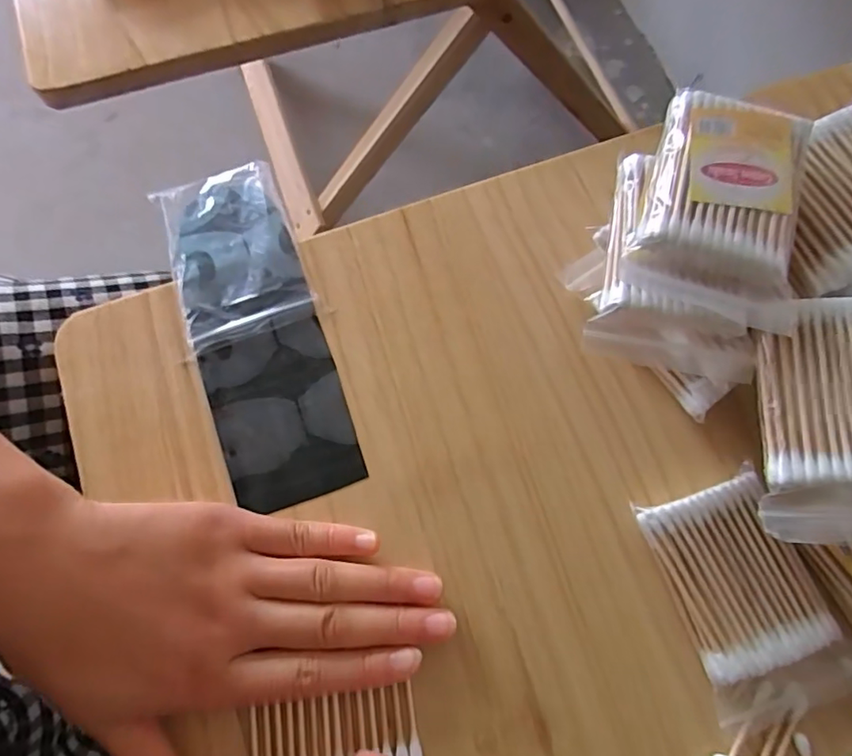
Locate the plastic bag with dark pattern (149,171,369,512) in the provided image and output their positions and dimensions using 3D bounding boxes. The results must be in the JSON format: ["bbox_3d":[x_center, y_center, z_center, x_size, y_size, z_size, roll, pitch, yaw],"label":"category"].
[{"bbox_3d":[-0.085,-0.027,0.279,0.061,0.006,0.178,-18,74,-3],"label":"plastic bag with dark pattern"}]

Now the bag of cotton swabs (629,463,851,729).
[{"bbox_3d":[0.135,0.089,0.233,0.060,0.012,0.089,-18,74,-3],"label":"bag of cotton swabs"}]

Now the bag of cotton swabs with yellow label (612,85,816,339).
[{"bbox_3d":[0.117,-0.065,0.216,0.063,0.017,0.084,19,73,5],"label":"bag of cotton swabs with yellow label"}]

